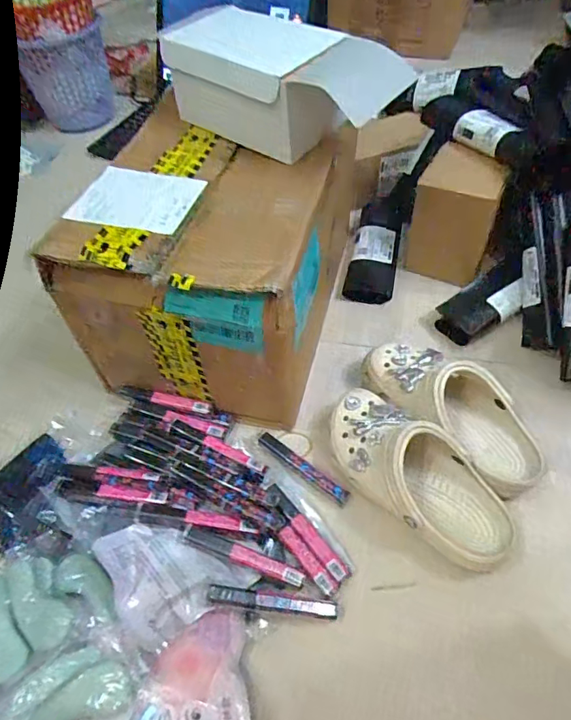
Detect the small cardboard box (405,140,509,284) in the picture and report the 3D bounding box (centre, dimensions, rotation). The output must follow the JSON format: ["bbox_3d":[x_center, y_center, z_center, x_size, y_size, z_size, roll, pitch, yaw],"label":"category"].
[{"bbox_3d":[0.242,-0.208,0.708,0.110,0.144,0.112,18,55,16],"label":"small cardboard box"}]

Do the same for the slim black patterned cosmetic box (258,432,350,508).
[{"bbox_3d":[0.019,0.121,0.565,0.121,0.020,0.015,32,60,25],"label":"slim black patterned cosmetic box"}]

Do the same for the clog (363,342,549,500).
[{"bbox_3d":[0.194,0.051,0.572,0.102,0.082,0.224,-36,58,-23],"label":"clog"}]

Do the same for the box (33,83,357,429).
[{"bbox_3d":[-0.087,-0.096,0.608,0.257,0.234,0.252,12,53,12],"label":"box"}]

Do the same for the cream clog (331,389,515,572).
[{"bbox_3d":[0.136,0.118,0.525,0.101,0.078,0.222,-36,58,-23],"label":"cream clog"}]

